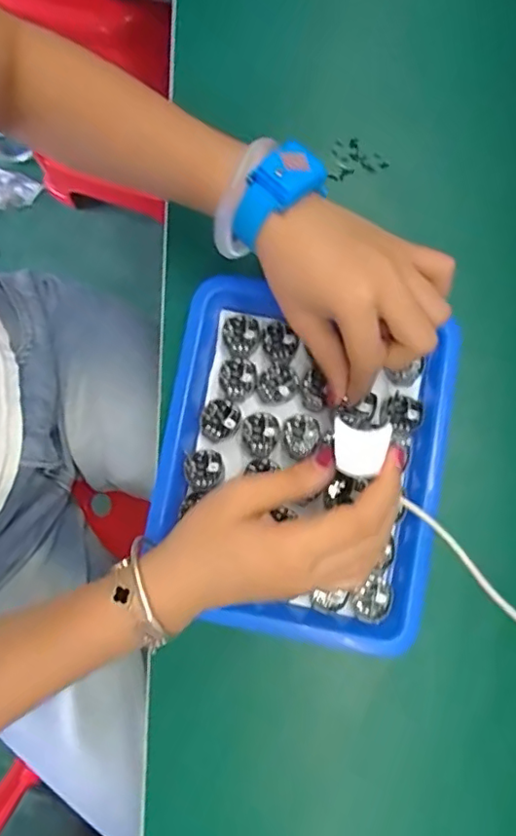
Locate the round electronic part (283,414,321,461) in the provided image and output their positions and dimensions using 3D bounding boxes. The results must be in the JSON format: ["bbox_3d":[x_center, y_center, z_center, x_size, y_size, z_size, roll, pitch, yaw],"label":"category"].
[{"bbox_3d":[0.029,0.012,0.377,0.023,0.004,0.028,2,75,2],"label":"round electronic part"}]

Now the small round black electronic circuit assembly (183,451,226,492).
[{"bbox_3d":[-0.035,0.034,0.377,0.026,0.007,0.026,0,75,1],"label":"small round black electronic circuit assembly"}]

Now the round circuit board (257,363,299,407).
[{"bbox_3d":[0.013,-0.022,0.384,0.026,0.005,0.026,0,75,1],"label":"round circuit board"}]

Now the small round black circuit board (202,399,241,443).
[{"bbox_3d":[-0.025,0.002,0.382,0.025,0.007,0.027,0,75,1],"label":"small round black circuit board"}]

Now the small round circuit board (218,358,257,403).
[{"bbox_3d":[-0.014,-0.026,0.385,0.025,0.005,0.027,0,75,1],"label":"small round circuit board"}]

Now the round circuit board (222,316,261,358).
[{"bbox_3d":[-0.011,-0.056,0.388,0.025,0.005,0.028,5,75,2],"label":"round circuit board"}]

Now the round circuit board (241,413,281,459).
[{"bbox_3d":[0.001,0.011,0.379,0.025,0.004,0.029,9,75,3],"label":"round circuit board"}]

